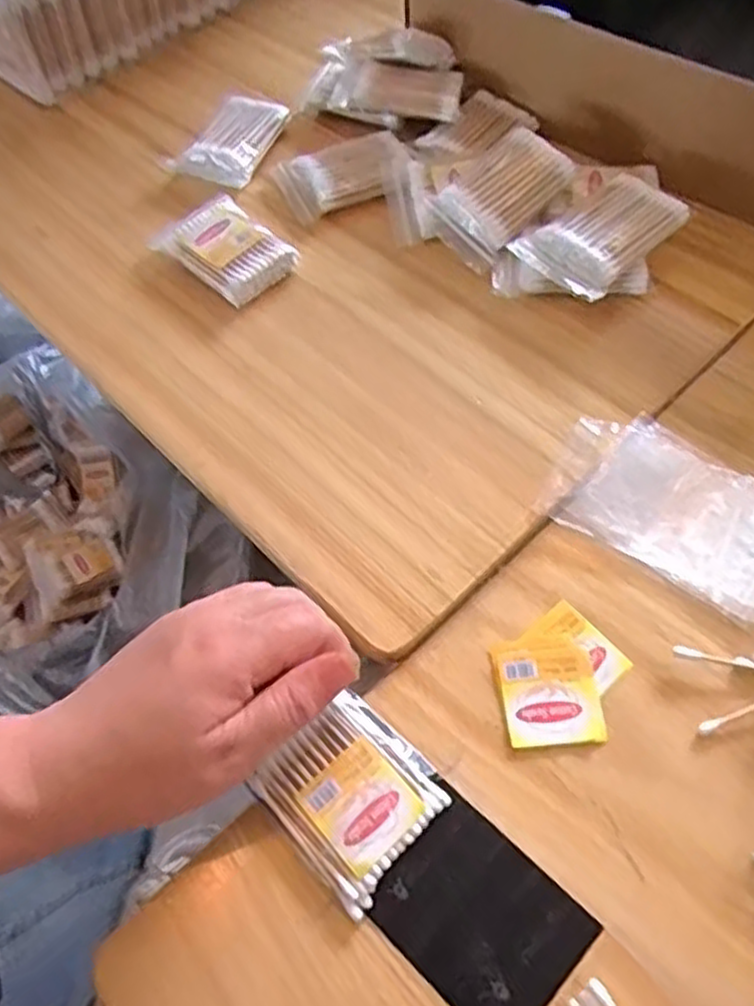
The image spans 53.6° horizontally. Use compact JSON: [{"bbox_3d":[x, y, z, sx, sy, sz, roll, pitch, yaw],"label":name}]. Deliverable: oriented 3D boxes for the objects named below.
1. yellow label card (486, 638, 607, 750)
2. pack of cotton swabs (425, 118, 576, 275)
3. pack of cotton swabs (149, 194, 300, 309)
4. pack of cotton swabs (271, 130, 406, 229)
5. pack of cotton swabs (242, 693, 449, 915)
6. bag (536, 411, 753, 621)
[{"bbox_3d":[0.078,0.086,0.339,0.043,0.004,0.049,-8,60,-1],"label":"yellow label card"},{"bbox_3d":[0.076,-0.195,0.472,0.057,0.015,0.089,43,93,13],"label":"pack of cotton swabs"},{"bbox_3d":[-0.097,-0.167,0.483,0.084,0.014,0.061,39,69,22],"label":"pack of cotton swabs"},{"bbox_3d":[-0.024,-0.225,0.511,0.085,0.008,0.050,-21,76,2],"label":"pack of cotton swabs"},{"bbox_3d":[-0.010,0.123,0.317,0.061,0.011,0.066,-40,65,-18],"label":"pack of cotton swabs"},{"bbox_3d":[0.151,0.001,0.376,0.123,0.009,0.073,29,66,18],"label":"bag"}]

